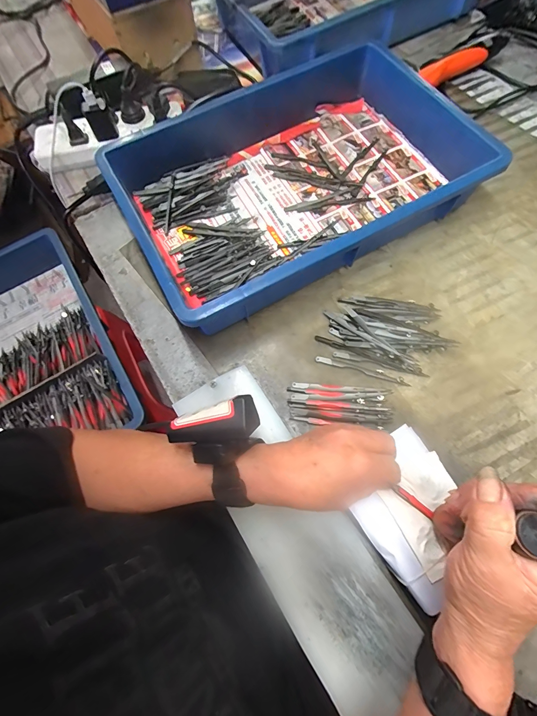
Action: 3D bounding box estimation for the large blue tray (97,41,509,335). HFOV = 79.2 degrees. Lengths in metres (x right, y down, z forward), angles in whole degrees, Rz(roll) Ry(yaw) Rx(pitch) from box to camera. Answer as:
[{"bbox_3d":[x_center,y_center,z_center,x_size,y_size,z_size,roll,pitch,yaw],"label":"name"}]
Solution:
[{"bbox_3d":[0.029,-0.235,0.424,0.415,0.075,0.289,-28,72,-8],"label":"large blue tray"}]

